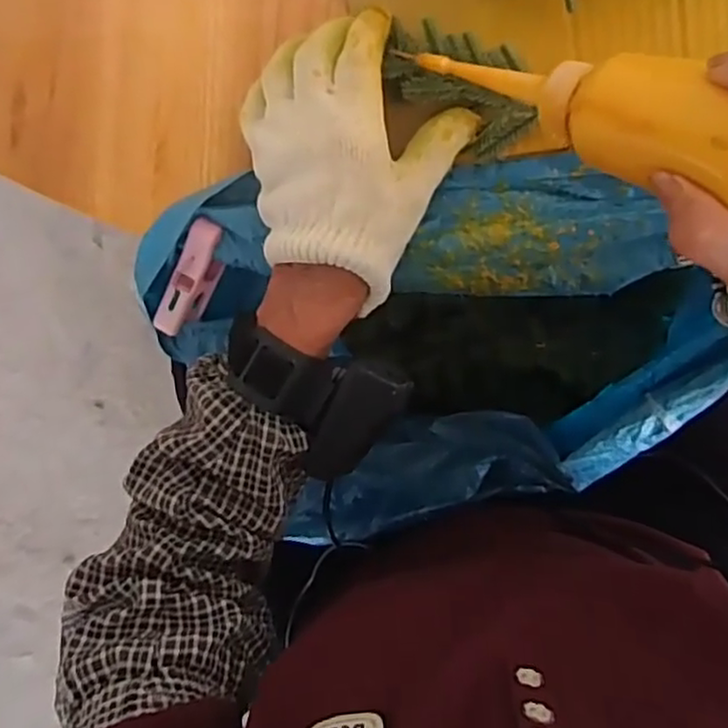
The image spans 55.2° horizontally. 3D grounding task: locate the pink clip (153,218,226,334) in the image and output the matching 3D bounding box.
[{"bbox_3d":[-0.099,-0.052,0.407,0.016,0.031,0.070,28,111,7],"label":"pink clip"}]

